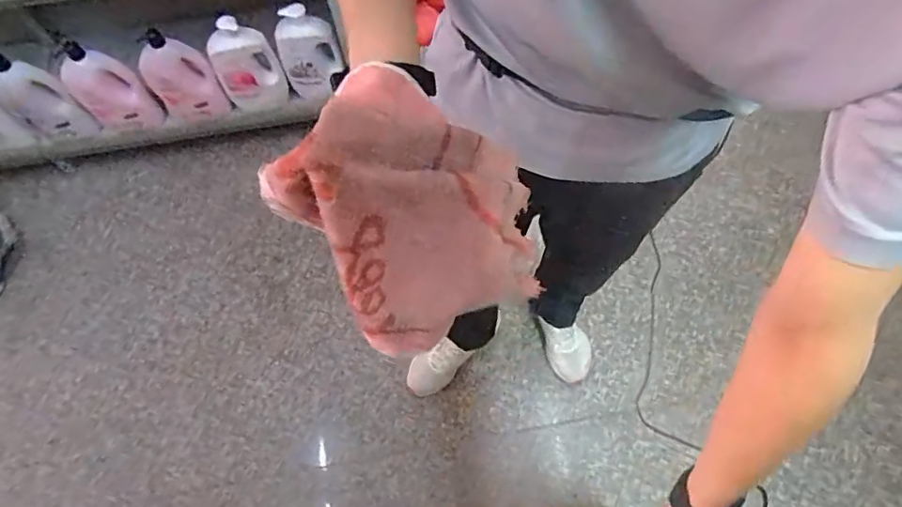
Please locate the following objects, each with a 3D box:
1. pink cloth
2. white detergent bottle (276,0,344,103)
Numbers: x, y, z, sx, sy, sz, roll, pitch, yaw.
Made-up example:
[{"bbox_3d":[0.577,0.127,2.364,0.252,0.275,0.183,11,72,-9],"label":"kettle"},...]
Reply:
[{"bbox_3d":[-0.031,-0.036,0.439,0.164,0.165,0.181,-37,71,-14],"label":"pink cloth"},{"bbox_3d":[-0.358,-0.503,1.404,0.136,0.243,0.083,-21,68,-8],"label":"white detergent bottle"}]

